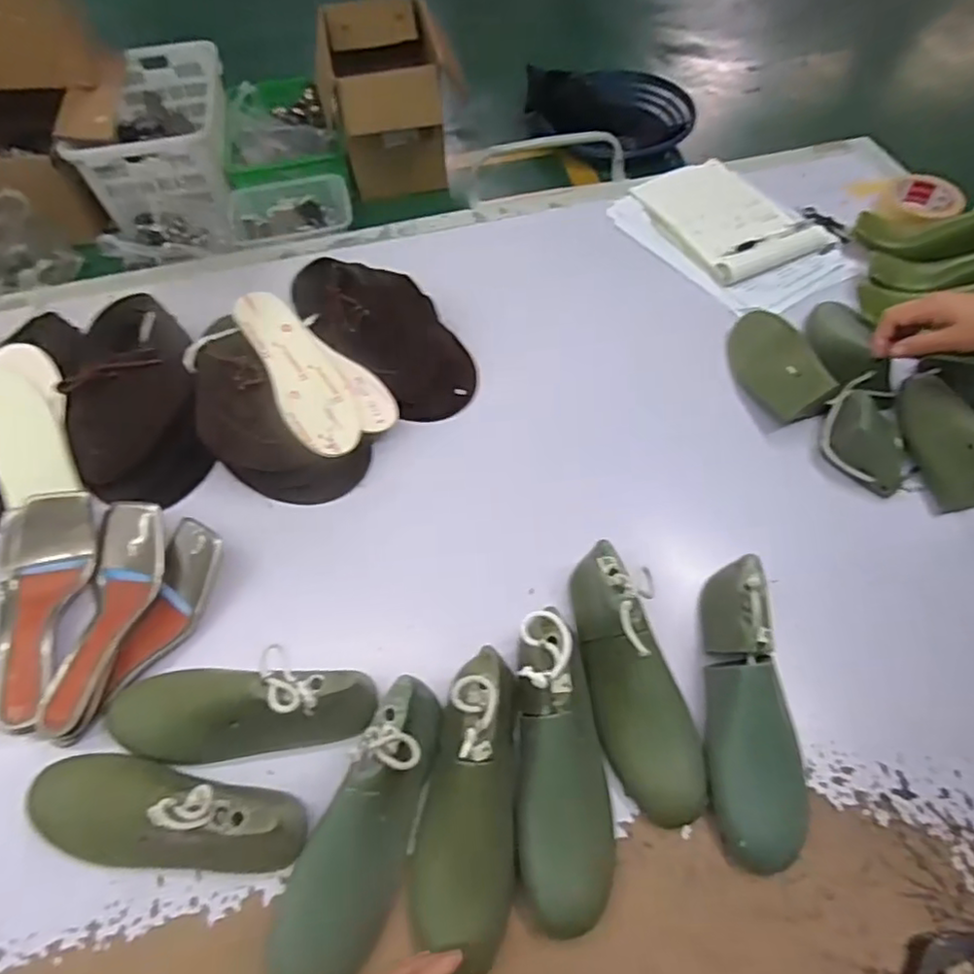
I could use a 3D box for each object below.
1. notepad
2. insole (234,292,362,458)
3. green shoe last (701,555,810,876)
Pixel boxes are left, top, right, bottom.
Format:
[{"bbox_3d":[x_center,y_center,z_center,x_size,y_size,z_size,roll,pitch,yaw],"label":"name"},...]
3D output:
[{"bbox_3d":[0.373,-0.420,0.980,0.193,0.032,0.267,-25,60,-13],"label":"notepad"},{"bbox_3d":[-0.226,-0.145,0.769,0.083,0.006,0.258,-19,66,-30],"label":"insole"},{"bbox_3d":[0.239,0.189,0.561,0.082,0.080,0.256,3,58,4],"label":"green shoe last"}]

